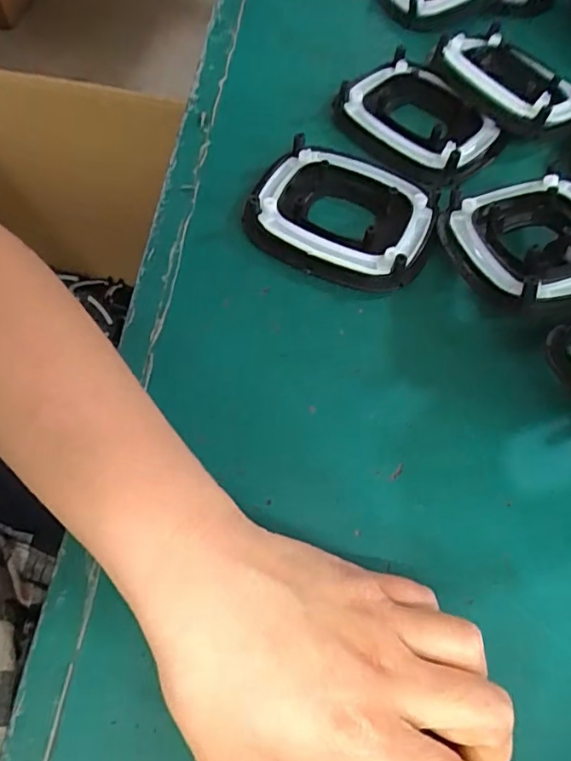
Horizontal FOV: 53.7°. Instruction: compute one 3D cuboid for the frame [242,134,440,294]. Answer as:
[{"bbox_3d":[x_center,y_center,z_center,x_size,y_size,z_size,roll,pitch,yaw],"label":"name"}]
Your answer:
[{"bbox_3d":[0.036,-0.103,0.334,0.105,0.017,0.096,25,65,9],"label":"frame"}]

